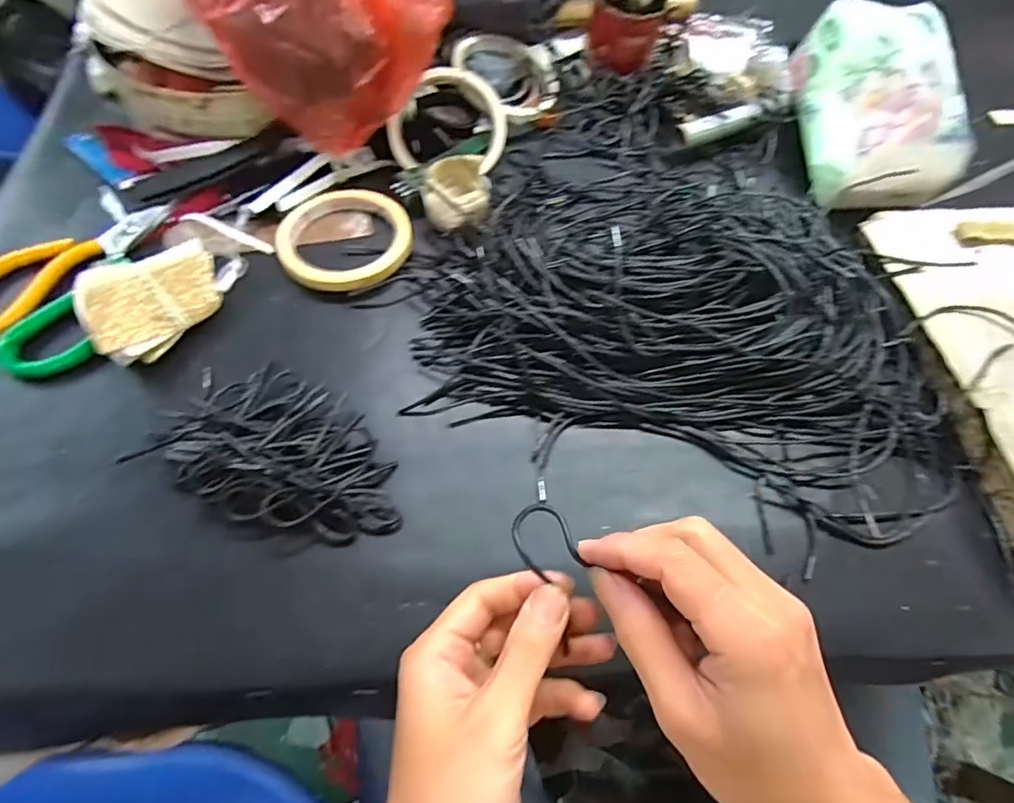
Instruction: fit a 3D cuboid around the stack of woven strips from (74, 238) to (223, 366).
[{"bbox_3d":[-0.231,-0.066,0.353,0.083,0.019,0.067,-36,85,-31],"label":"stack of woven strips"}]

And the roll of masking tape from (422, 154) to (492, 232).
[{"bbox_3d":[-0.038,-0.158,0.405,0.049,0.035,0.052,0,64,-1],"label":"roll of masking tape"}]

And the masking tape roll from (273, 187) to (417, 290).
[{"bbox_3d":[-0.122,-0.119,0.393,0.096,0.020,0.092,0,64,-1],"label":"masking tape roll"}]

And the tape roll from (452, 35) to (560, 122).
[{"bbox_3d":[0.000,-0.285,0.470,0.092,0.025,0.092,6,66,-14],"label":"tape roll"}]

